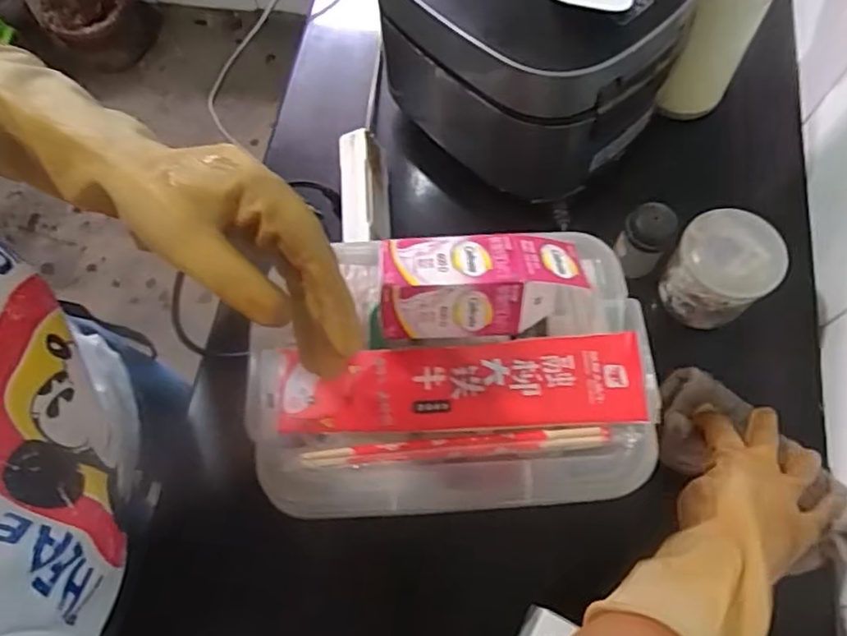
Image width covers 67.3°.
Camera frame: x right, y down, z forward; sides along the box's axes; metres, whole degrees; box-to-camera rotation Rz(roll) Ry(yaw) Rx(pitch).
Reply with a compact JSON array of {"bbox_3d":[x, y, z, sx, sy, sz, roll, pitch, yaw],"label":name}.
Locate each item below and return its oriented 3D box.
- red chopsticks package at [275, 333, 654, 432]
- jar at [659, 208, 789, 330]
[{"bbox_3d":[0.024,0.044,0.418,0.235,0.012,0.059,-3,67,1],"label":"red chopsticks package"},{"bbox_3d":[0.281,-0.045,0.606,0.087,0.089,0.086,-1,67,2],"label":"jar"}]

